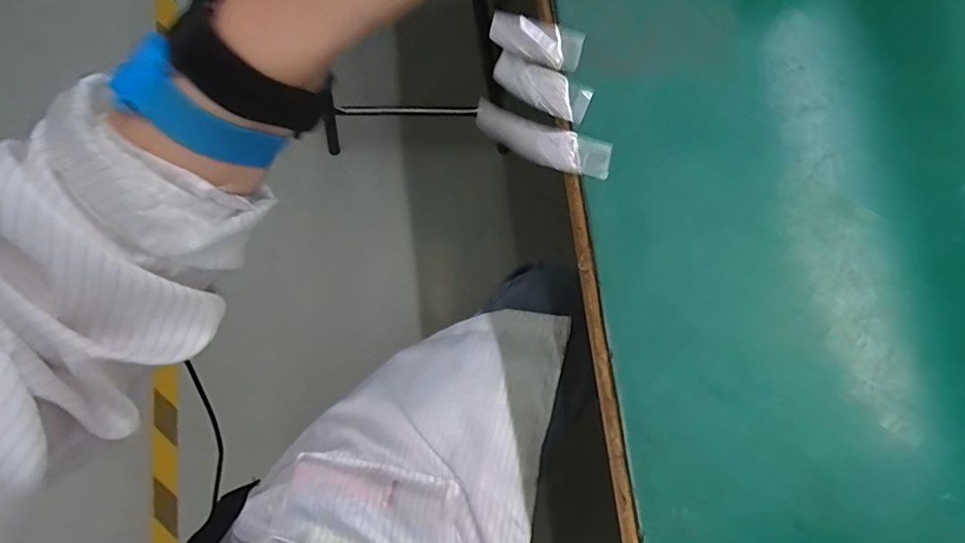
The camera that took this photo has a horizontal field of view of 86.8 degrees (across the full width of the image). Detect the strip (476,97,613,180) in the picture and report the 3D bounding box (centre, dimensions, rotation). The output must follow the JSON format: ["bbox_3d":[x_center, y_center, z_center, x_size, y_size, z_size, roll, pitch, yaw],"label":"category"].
[{"bbox_3d":[0.033,-0.068,0.271,0.074,0.018,0.019,18,80,2],"label":"strip"}]

